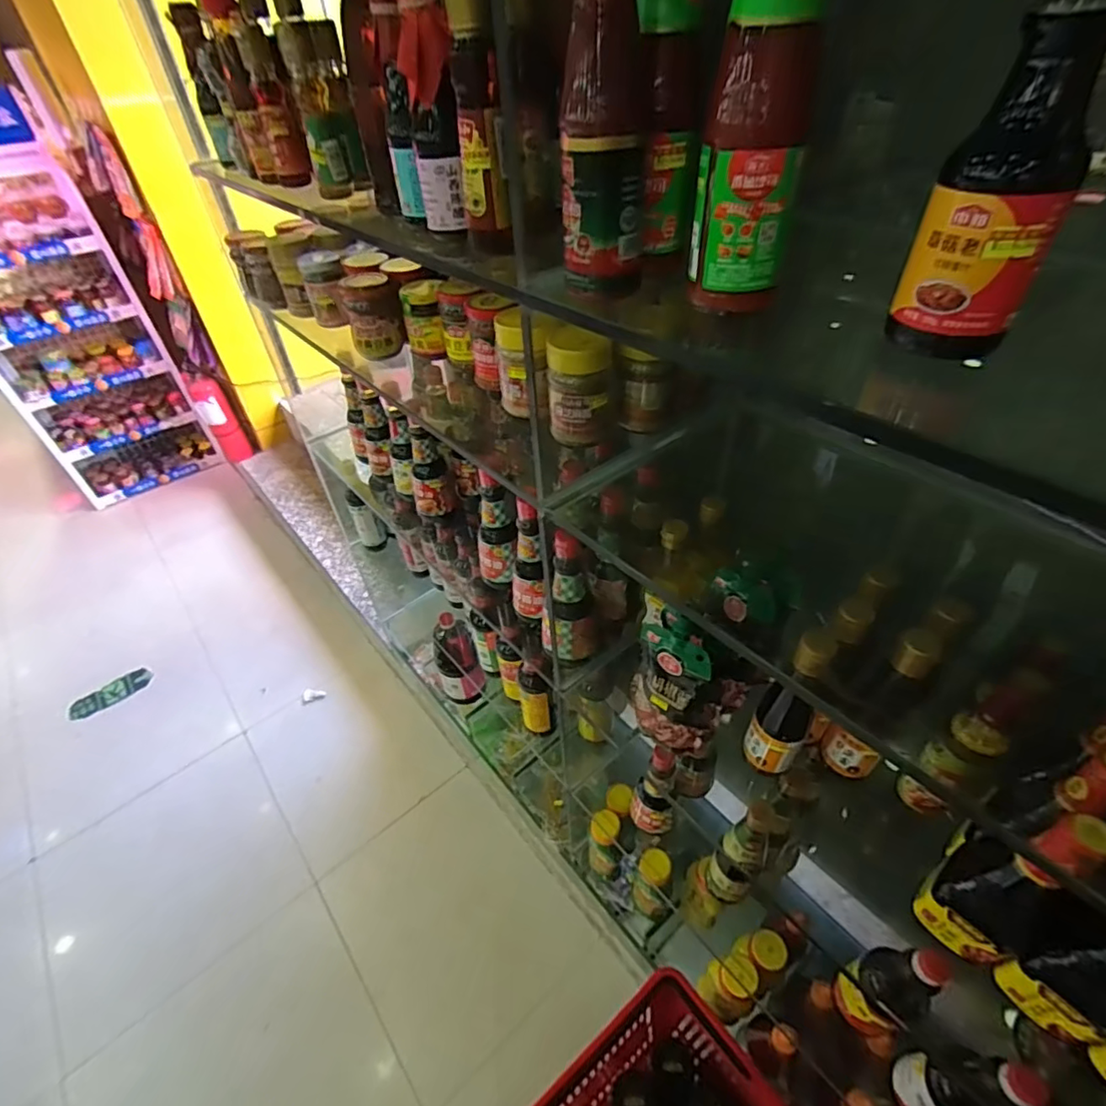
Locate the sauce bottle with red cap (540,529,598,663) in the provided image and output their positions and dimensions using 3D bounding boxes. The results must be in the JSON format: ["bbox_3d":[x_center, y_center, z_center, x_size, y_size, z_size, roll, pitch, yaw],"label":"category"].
[{"bbox_3d":[0.021,0.063,0.693,0.065,0.204,0.059,3,44,6],"label":"sauce bottle with red cap"}]

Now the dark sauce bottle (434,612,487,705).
[{"bbox_3d":[-0.237,0.280,1.371,0.101,0.264,0.111,-2,43,2],"label":"dark sauce bottle"}]

